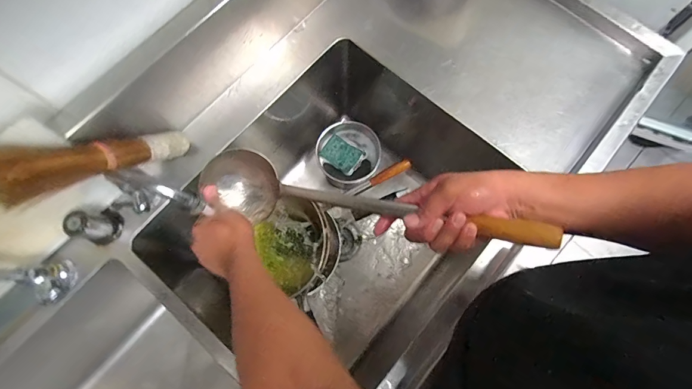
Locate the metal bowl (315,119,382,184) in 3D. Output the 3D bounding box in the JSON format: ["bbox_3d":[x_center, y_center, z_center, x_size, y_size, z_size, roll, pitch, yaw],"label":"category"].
[{"bbox_3d":[0.010,-0.116,1.005,0.177,0.050,0.175,0,74,0],"label":"metal bowl"}]

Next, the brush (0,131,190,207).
[{"bbox_3d":[-0.370,-0.062,0.553,0.063,0.303,0.050,32,114,9],"label":"brush"}]

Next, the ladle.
[{"bbox_3d":[0.001,0.016,0.501,0.508,0.094,0.088,12,73,30],"label":"ladle"}]

